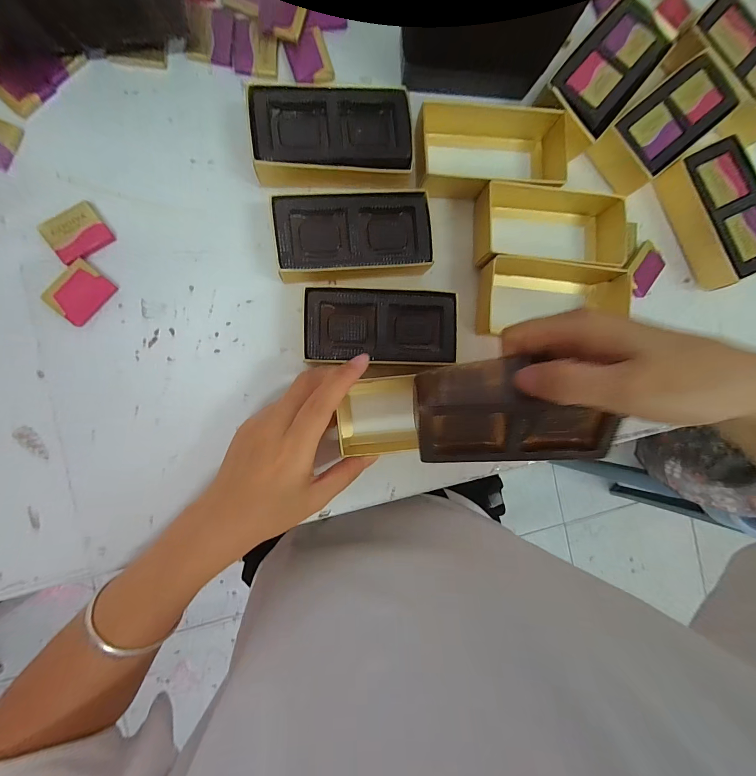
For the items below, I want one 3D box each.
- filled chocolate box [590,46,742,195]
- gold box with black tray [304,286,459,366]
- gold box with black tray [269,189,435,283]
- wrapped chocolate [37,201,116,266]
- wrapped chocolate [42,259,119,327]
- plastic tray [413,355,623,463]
[{"bbox_3d":[0.244,-0.224,0.293,0.119,0.030,0.055,-40,96,-5],"label":"filled chocolate box"},{"bbox_3d":[0.002,-0.046,0.264,0.112,0.034,0.055,1,91,-8],"label":"gold box with black tray"},{"bbox_3d":[-0.019,-0.114,0.262,0.112,0.032,0.060,-6,92,-7],"label":"gold box with black tray"},{"bbox_3d":[-0.219,-0.112,0.247,0.038,0.007,0.030,-38,95,-6],"label":"wrapped chocolate"},{"bbox_3d":[-0.218,-0.069,0.248,0.032,0.006,0.039,41,86,-6],"label":"wrapped chocolate"},{"bbox_3d":[0.076,0.014,0.195,0.107,0.008,0.066,-2,111,7],"label":"plastic tray"}]

